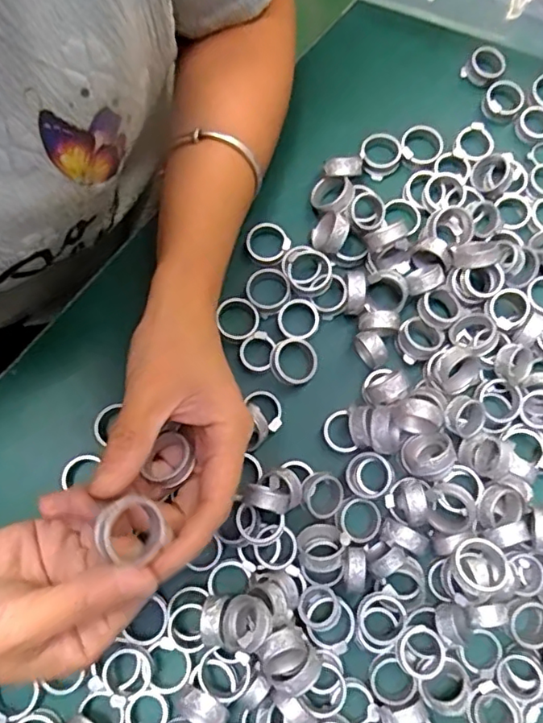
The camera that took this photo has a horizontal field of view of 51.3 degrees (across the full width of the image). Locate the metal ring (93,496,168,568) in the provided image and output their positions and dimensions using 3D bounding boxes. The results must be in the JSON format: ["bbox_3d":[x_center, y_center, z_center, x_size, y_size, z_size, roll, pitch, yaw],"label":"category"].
[{"bbox_3d":[-0.060,0.069,0.234,0.027,0.010,0.027,14,56,-22],"label":"metal ring"}]

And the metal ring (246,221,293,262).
[{"bbox_3d":[-0.003,-0.076,0.358,0.025,0.007,0.025,0,91,8],"label":"metal ring"}]

